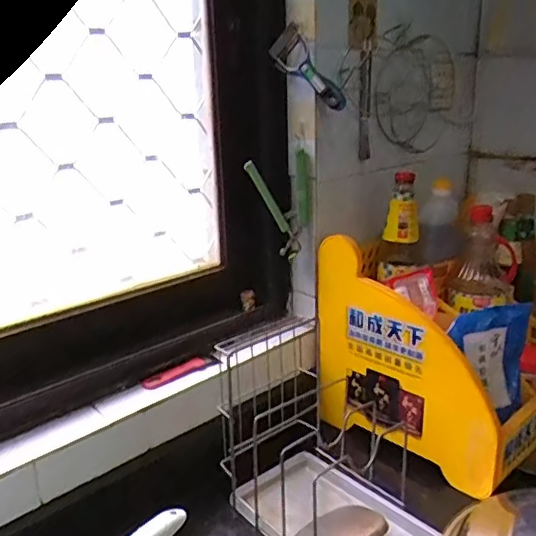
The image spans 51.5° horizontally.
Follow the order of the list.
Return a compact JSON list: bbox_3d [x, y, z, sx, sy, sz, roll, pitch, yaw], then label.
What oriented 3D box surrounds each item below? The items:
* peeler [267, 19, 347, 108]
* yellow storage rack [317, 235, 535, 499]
[{"bbox_3d":[0.063,-0.298,0.838,0.027,0.060,0.148,-21,67,-46],"label":"peeler"},{"bbox_3d":[0.392,0.086,1.020,0.537,0.301,0.326,-17,23,-39],"label":"yellow storage rack"}]

